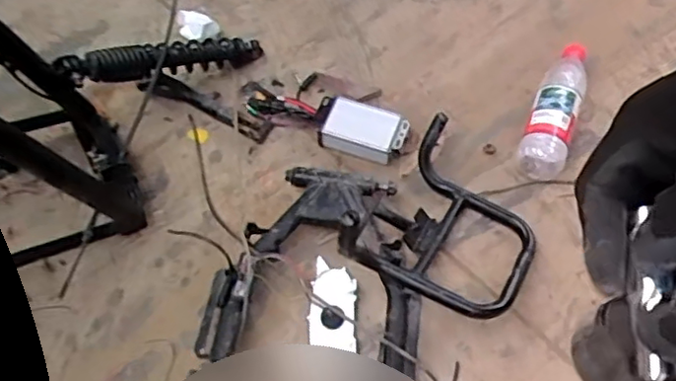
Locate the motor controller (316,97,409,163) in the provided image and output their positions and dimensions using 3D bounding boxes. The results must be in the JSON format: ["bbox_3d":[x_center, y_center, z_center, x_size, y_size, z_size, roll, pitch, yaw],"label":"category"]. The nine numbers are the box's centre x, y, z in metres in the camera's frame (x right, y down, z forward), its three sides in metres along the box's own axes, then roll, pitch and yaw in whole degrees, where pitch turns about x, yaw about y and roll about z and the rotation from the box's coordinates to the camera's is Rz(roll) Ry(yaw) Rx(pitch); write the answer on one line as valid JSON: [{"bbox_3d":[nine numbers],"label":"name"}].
[{"bbox_3d":[0.033,-0.086,0.886,0.131,0.040,0.075,21,63,13],"label":"motor controller"}]

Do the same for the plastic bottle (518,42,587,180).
[{"bbox_3d":[0.309,-0.120,0.881,0.064,0.063,0.221,20,63,13],"label":"plastic bottle"}]

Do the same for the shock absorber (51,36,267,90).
[{"bbox_3d":[-0.246,-0.188,0.897,0.291,0.046,0.040,-14,58,-32],"label":"shock absorber"}]

